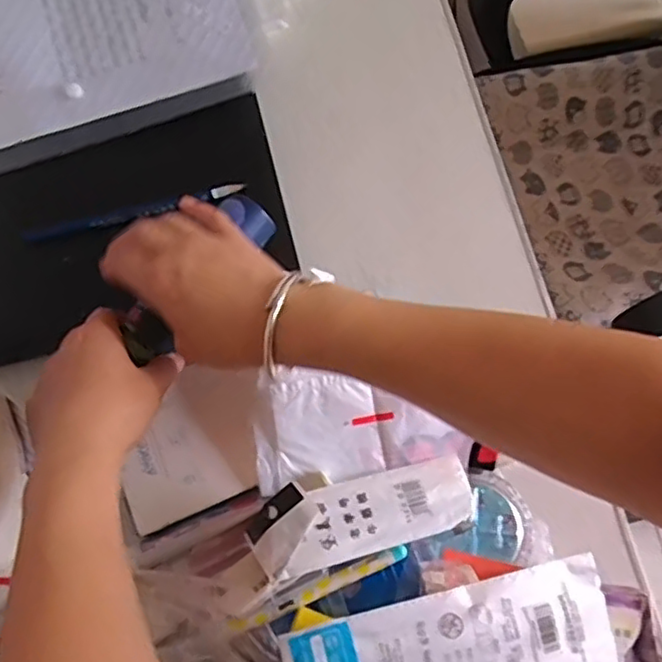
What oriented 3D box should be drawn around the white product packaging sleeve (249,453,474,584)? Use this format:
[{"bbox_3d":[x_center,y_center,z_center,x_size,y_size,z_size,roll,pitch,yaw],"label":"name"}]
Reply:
[{"bbox_3d":[0.023,0.118,0.423,0.149,0.012,0.049,-12,65,-17],"label":"white product packaging sleeve"}]

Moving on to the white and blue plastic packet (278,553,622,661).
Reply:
[{"bbox_3d":[0.077,0.189,0.380,0.203,0.013,0.069,-7,70,-17],"label":"white and blue plastic packet"}]

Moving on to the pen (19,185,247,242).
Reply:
[{"bbox_3d":[-0.151,-0.091,0.499,0.168,0.010,0.014,-15,71,-3],"label":"pen"}]

